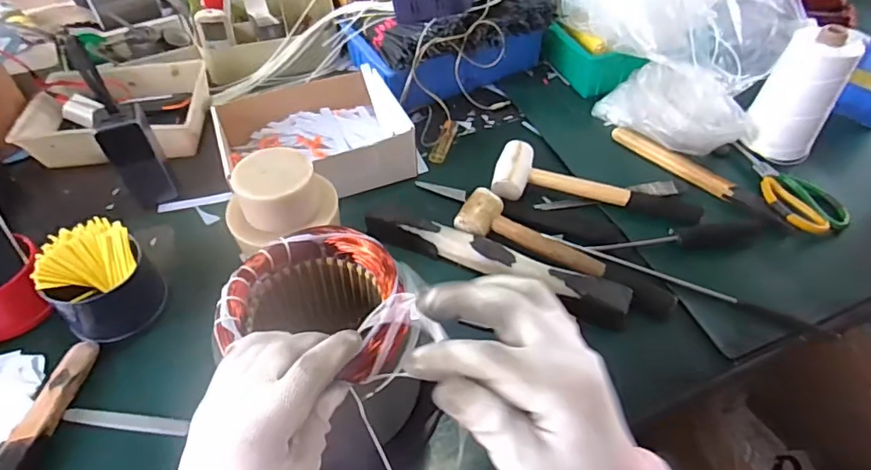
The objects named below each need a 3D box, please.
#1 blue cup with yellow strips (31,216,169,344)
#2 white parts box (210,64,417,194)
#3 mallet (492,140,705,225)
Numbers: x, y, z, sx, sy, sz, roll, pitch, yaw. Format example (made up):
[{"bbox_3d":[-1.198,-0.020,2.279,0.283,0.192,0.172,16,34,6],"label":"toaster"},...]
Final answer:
[{"bbox_3d":[-0.357,0.047,0.559,0.094,0.083,0.096,0,50,0],"label":"blue cup with yellow strips"},{"bbox_3d":[-0.163,-0.134,0.719,0.233,0.066,0.210,-19,52,-15],"label":"white parts box"},{"bbox_3d":[0.206,-0.065,0.675,0.259,0.041,0.083,9,51,8],"label":"mallet"}]

